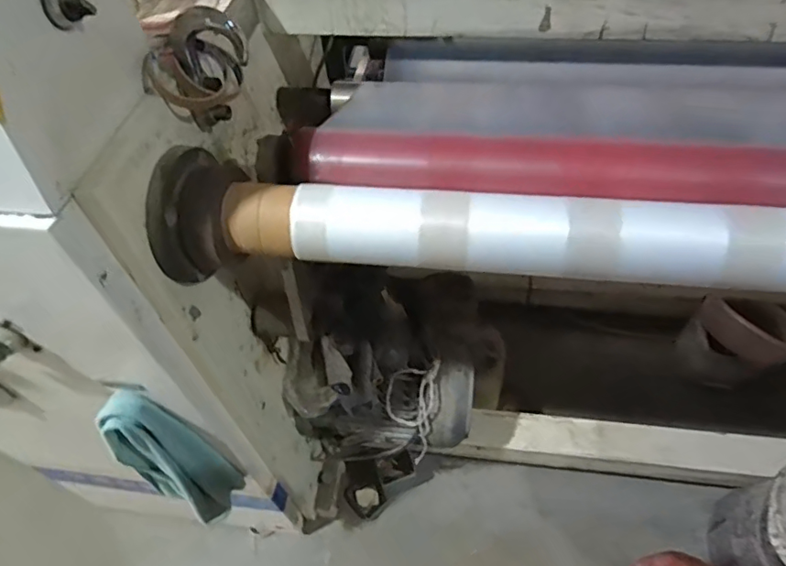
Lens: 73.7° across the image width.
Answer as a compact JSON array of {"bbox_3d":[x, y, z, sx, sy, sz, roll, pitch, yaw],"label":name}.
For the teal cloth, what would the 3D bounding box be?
[{"bbox_3d":[-0.339,0.281,0.836,0.085,0.354,0.099,27,59,21],"label":"teal cloth"}]

